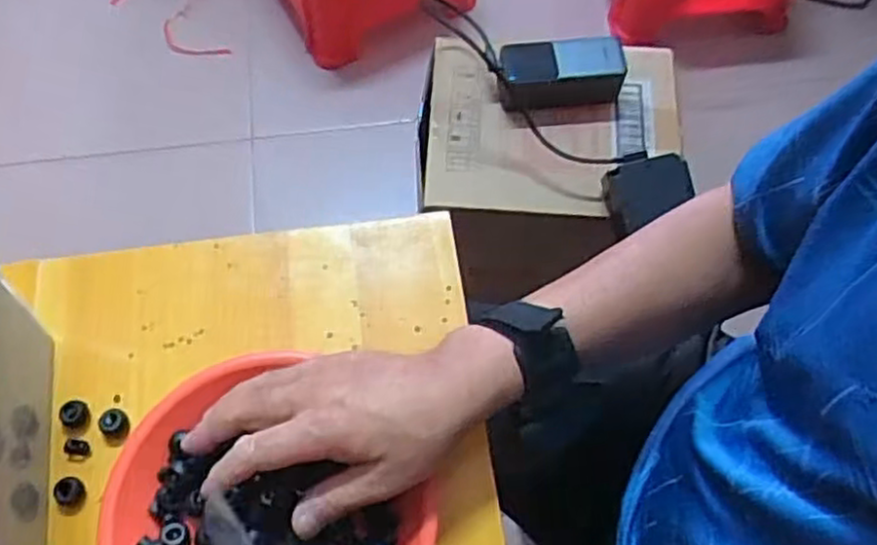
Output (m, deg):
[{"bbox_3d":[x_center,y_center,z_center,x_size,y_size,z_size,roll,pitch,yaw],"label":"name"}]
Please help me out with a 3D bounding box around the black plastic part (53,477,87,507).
[{"bbox_3d":[-0.236,0.140,0.468,0.018,0.011,0.017,0,66,0],"label":"black plastic part"}]

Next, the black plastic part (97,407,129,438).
[{"bbox_3d":[-0.214,0.099,0.484,0.019,0.007,0.017,25,68,10],"label":"black plastic part"}]

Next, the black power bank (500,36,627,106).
[{"bbox_3d":[0.133,-0.214,0.789,0.137,0.053,0.049,-7,67,-3],"label":"black power bank"}]

